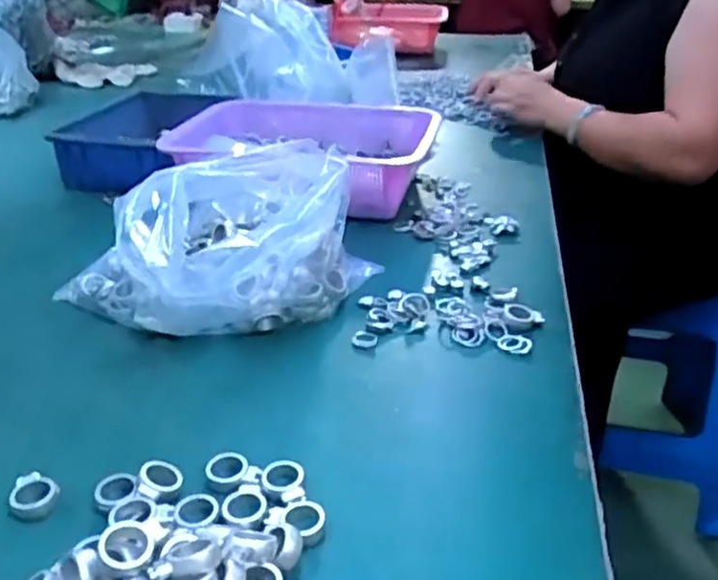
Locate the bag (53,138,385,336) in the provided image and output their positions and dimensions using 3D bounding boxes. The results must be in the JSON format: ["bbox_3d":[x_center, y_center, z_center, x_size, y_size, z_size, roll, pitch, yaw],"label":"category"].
[{"bbox_3d":[-0.115,-0.050,0.612,0.257,0.123,0.154,-13,31,-22],"label":"bag"}]

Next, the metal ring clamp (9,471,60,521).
[{"bbox_3d":[-0.197,0.126,0.427,0.027,0.016,0.032,-16,33,-26],"label":"metal ring clamp"}]

